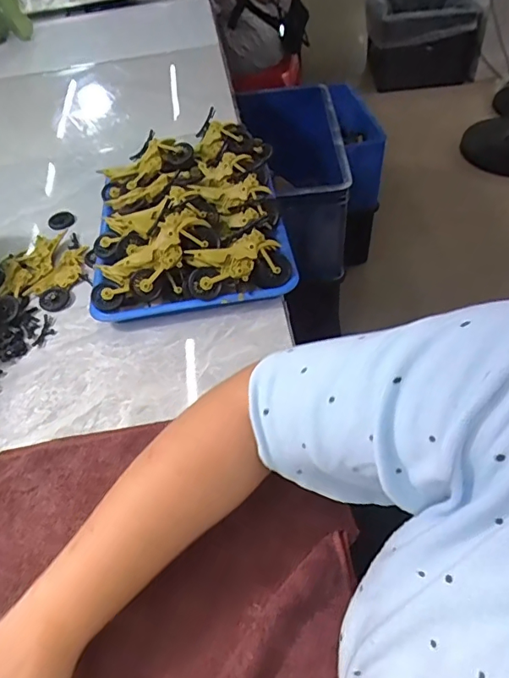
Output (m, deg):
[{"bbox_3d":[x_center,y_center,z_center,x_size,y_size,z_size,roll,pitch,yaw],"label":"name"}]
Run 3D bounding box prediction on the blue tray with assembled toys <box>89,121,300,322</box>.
[{"bbox_3d":[-0.090,-0.173,0.678,0.246,0.094,0.335,-8,48,-2],"label":"blue tray with assembled toys"}]

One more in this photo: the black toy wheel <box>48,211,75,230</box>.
[{"bbox_3d":[-0.294,-0.180,0.764,0.039,0.008,0.048,-21,49,-12],"label":"black toy wheel"}]

